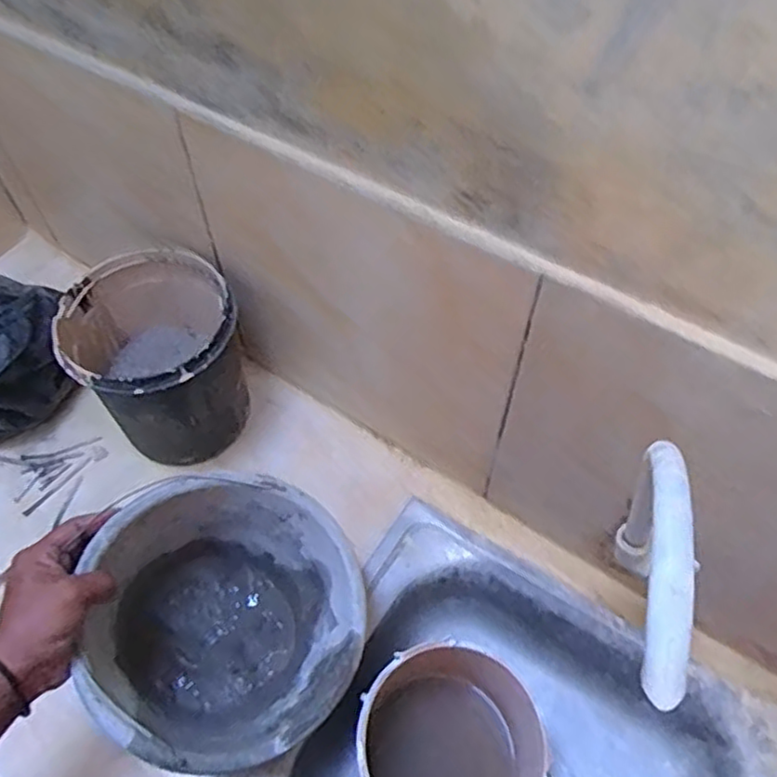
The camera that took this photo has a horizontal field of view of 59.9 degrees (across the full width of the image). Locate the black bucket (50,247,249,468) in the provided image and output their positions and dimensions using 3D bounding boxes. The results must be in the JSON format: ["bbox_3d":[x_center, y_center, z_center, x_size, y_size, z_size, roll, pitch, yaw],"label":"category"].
[{"bbox_3d":[-0.272,-0.028,0.830,0.182,0.208,0.182,0,56,0],"label":"black bucket"}]

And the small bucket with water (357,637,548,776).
[{"bbox_3d":[0.057,0.376,0.695,0.167,0.172,0.183,0,56,0],"label":"small bucket with water"}]

